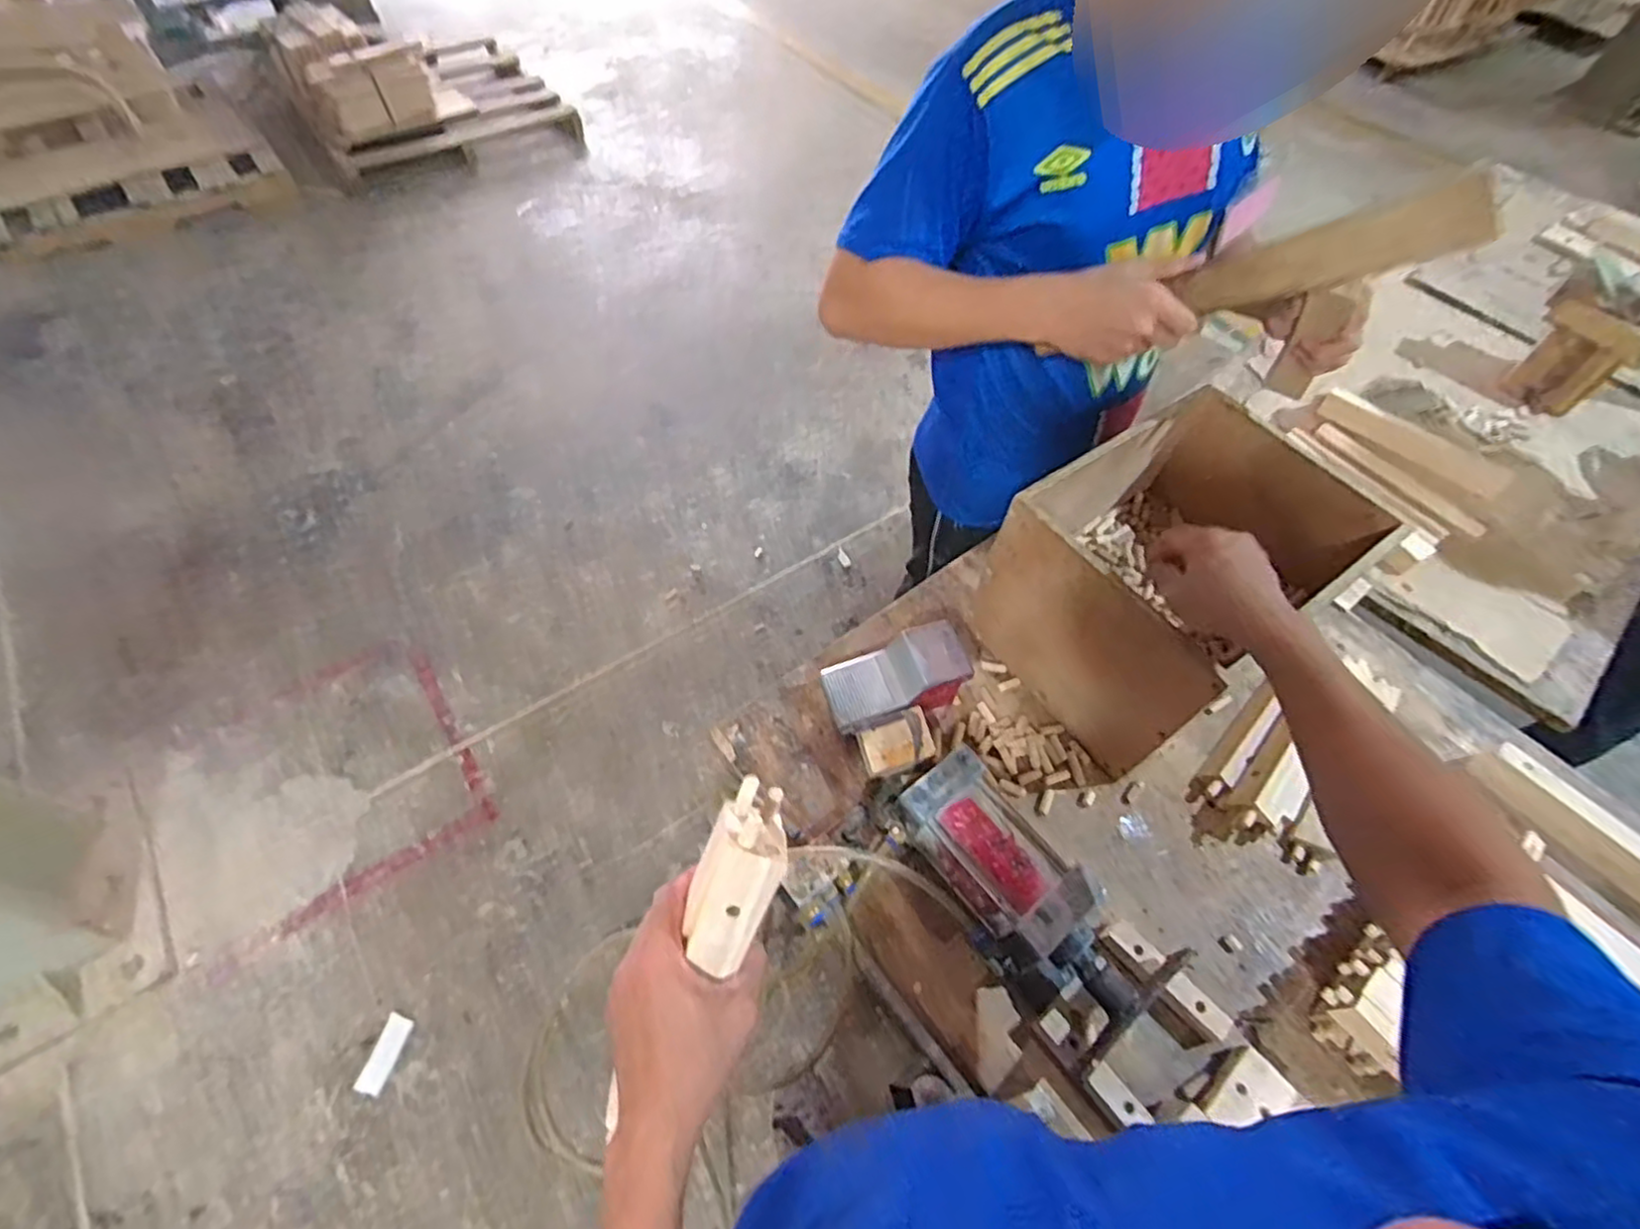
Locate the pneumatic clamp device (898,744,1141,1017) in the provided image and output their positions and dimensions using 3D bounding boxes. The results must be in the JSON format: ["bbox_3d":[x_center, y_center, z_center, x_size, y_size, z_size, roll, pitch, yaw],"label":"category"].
[{"bbox_3d":[0.186,0.266,0.682,0.111,0.098,0.257,-32,64,-22],"label":"pneumatic clamp device"}]

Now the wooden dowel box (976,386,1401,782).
[{"bbox_3d":[0.391,-0.046,0.794,0.334,0.217,0.255,-31,63,-21],"label":"wooden dowel box"}]

